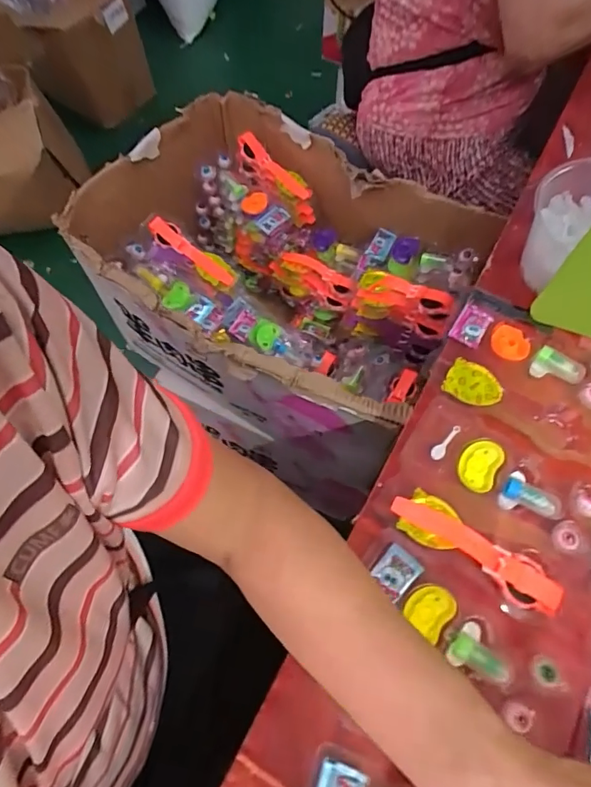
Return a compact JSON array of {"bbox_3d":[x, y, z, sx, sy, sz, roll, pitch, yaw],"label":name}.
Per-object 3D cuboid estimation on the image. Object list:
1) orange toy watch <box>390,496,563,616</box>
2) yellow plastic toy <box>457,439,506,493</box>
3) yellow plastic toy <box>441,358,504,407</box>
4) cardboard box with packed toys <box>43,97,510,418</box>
[{"bbox_3d":[0.146,0.128,0.385,0.143,0.018,0.031,32,69,14],"label":"orange toy watch"},{"bbox_3d":[0.164,0.063,0.419,0.033,0.004,0.047,23,67,10],"label":"yellow plastic toy"},{"bbox_3d":[0.169,-0.008,0.446,0.050,0.008,0.036,32,69,14],"label":"yellow plastic toy"},{"bbox_3d":[-0.036,-0.176,0.737,0.523,0.253,0.378,32,69,14],"label":"cardboard box with packed toys"}]

